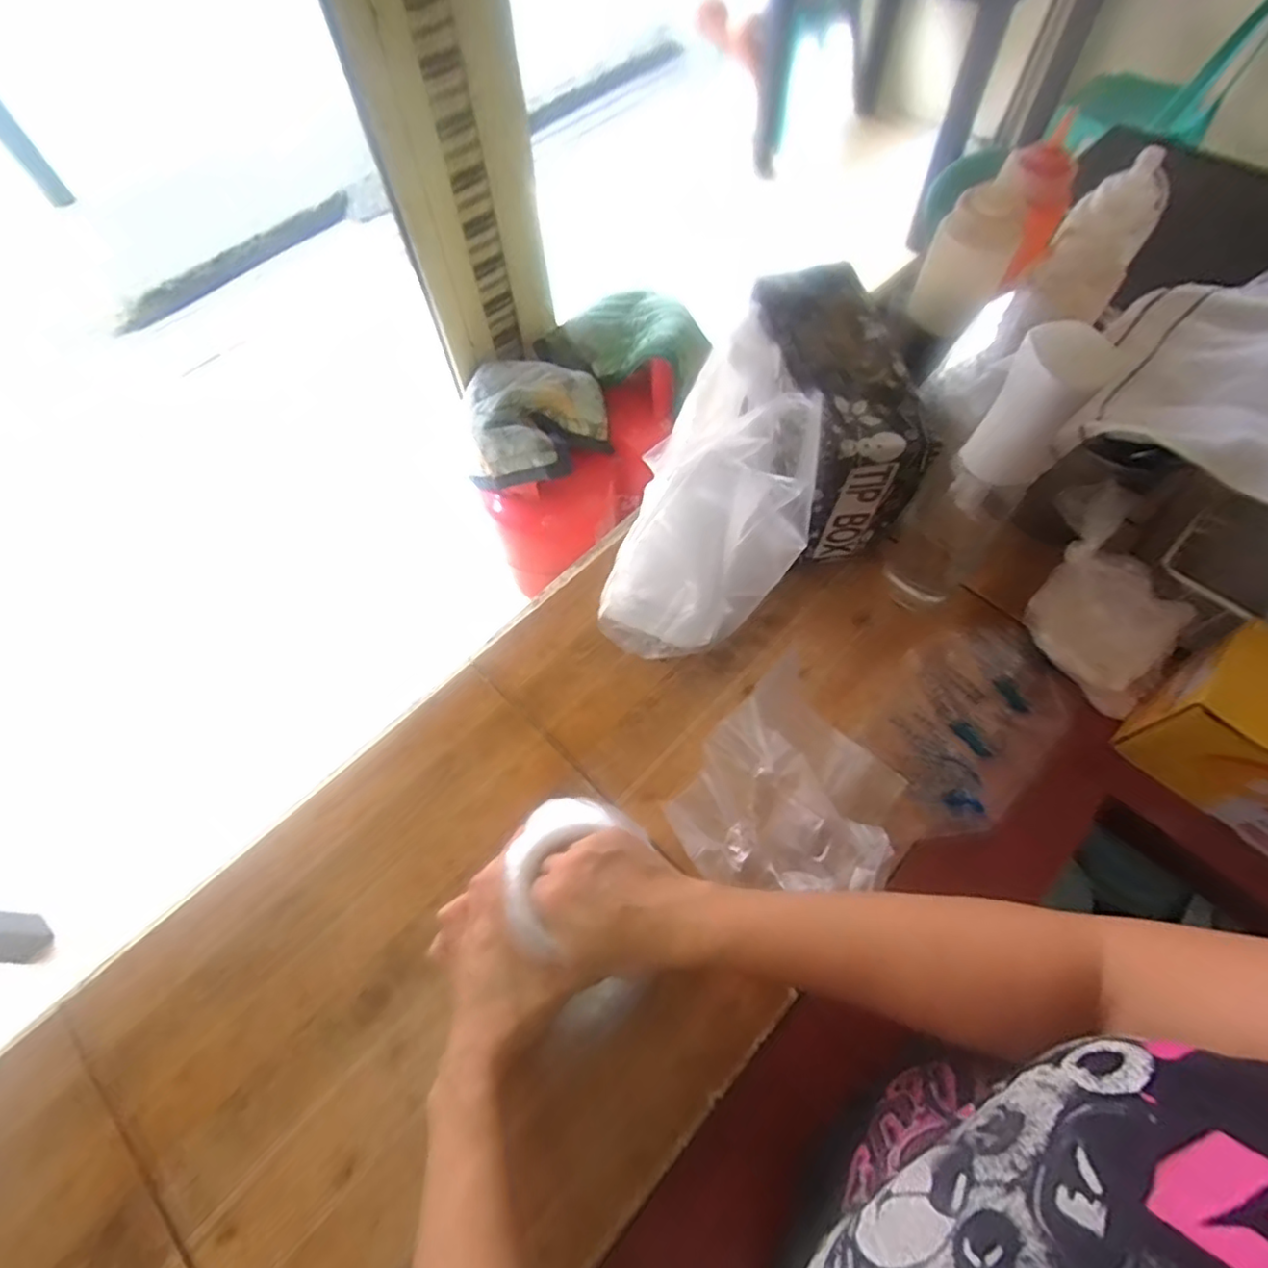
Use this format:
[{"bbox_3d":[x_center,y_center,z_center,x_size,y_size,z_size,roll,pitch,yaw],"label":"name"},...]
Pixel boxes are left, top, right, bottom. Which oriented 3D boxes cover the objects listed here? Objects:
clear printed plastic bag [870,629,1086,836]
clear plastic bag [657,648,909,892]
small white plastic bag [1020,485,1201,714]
[{"bbox_3d":[0.299,0.076,0.568,0.212,0.009,0.136,-41,69,-18],"label":"clear printed plastic bag"},{"bbox_3d":[0.132,0.128,0.508,0.156,0.075,0.180,39,69,19],"label":"clear plastic bag"},{"bbox_3d":[0.411,-0.028,0.553,0.079,0.094,0.203,-13,95,-6],"label":"small white plastic bag"}]

